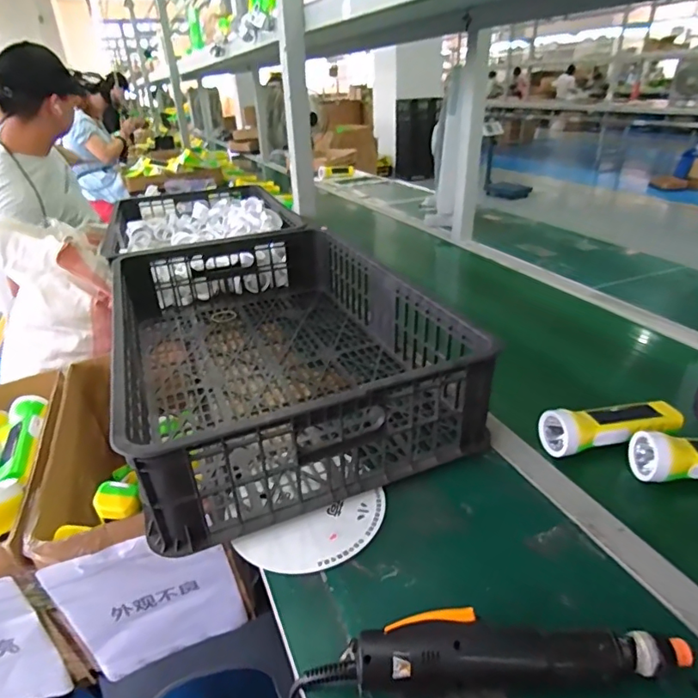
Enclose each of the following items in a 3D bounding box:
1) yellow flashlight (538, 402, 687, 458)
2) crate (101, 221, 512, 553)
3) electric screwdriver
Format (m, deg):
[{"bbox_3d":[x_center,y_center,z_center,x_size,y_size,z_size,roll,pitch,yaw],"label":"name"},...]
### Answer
[{"bbox_3d":[0.326,0.090,0.600,0.184,0.052,0.059,-9,29,-11],"label":"yellow flashlight"},{"bbox_3d":[-0.129,-0.036,0.755,0.399,0.137,0.642,-12,30,-21],"label":"crate"},{"bbox_3d":[0.125,0.228,0.365,0.237,0.044,0.044,-3,28,0],"label":"electric screwdriver"}]

